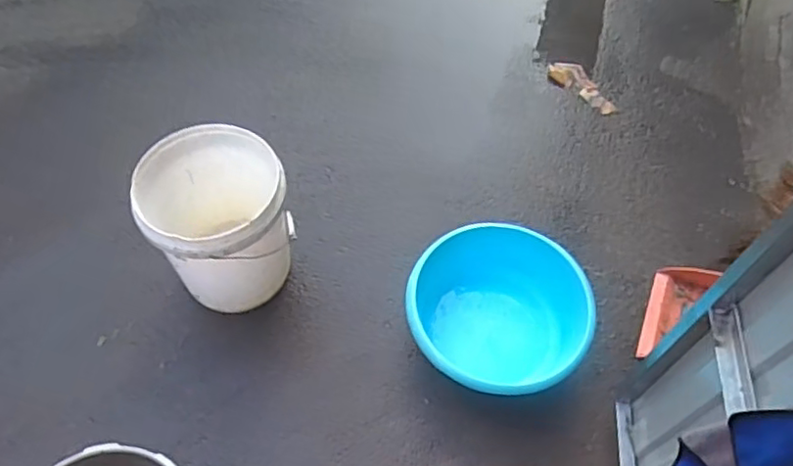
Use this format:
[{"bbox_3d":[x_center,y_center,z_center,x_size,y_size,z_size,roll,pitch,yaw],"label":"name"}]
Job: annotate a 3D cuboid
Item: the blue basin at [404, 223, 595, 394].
[{"bbox_3d":[0.215,0.168,1.424,0.374,0.173,0.389,-1,56,1],"label":"blue basin"}]

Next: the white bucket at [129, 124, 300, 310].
[{"bbox_3d":[-0.385,-0.023,1.391,0.284,0.332,0.301,-1,56,1],"label":"white bucket"}]

